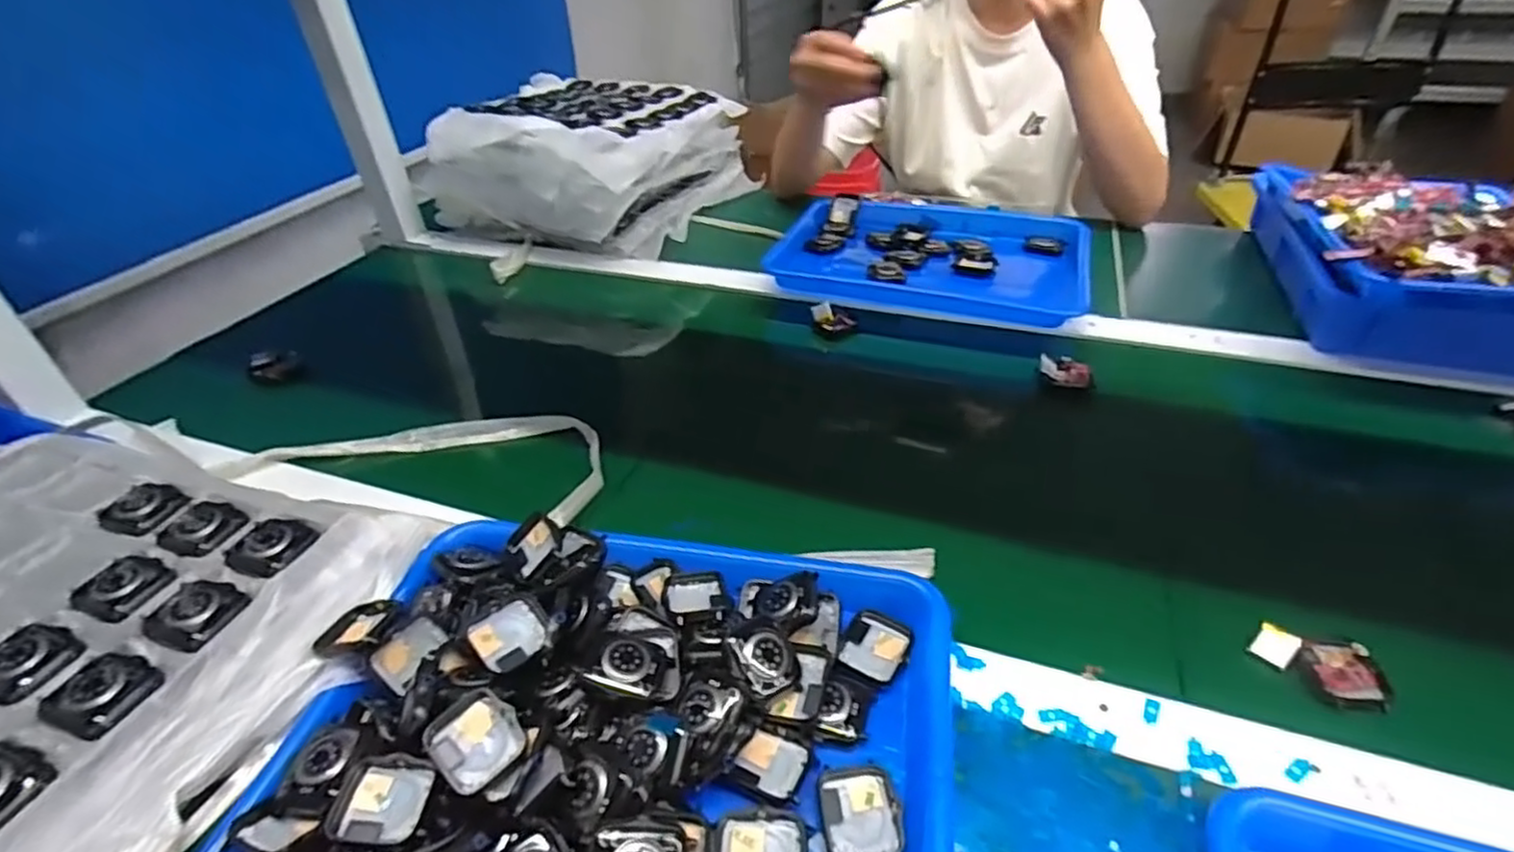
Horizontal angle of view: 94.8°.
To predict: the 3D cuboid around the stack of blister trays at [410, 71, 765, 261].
[{"bbox_3d":[-0.236,-0.385,0.987,0.354,0.147,0.330,11,41,18],"label":"stack of blister trays"}]

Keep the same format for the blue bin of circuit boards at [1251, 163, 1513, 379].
[{"bbox_3d":[0.653,-0.170,0.675,0.242,0.106,0.295,8,40,14],"label":"blue bin of circuit boards"}]

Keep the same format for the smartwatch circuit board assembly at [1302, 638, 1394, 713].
[{"bbox_3d":[0.333,0.141,0.393,0.038,0.013,0.040,2,39,7],"label":"smartwatch circuit board assembly"}]

